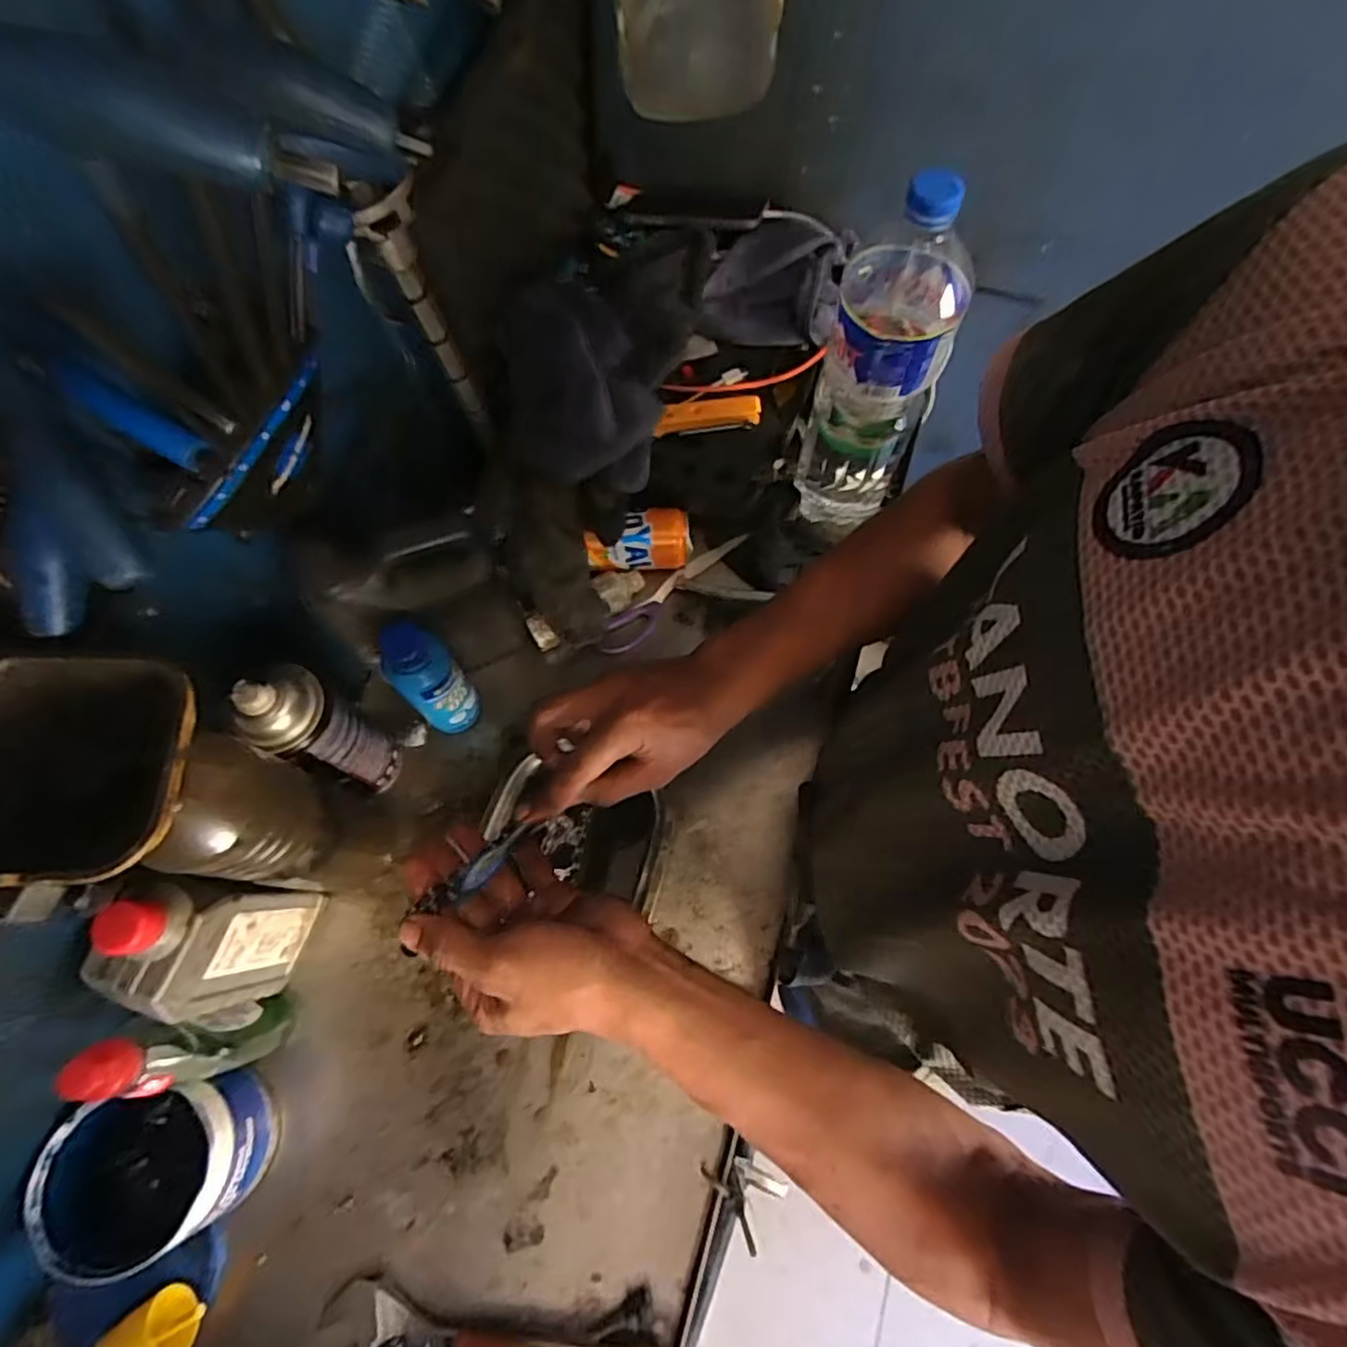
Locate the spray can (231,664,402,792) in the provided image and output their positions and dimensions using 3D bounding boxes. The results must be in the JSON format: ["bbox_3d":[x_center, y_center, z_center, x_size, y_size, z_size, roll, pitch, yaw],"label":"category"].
[{"bbox_3d":[-0.257,0.046,0.497,0.049,0.191,0.057,26,73,8],"label":"spray can"}]

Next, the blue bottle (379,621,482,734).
[{"bbox_3d":[-0.194,0.007,0.533,0.046,0.156,0.050,0,71,-1],"label":"blue bottle"}]

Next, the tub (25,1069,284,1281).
[{"bbox_3d":[-0.344,0.332,0.449,0.110,0.102,0.094,-19,72,-7],"label":"tub"}]

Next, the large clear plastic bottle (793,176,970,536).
[{"bbox_3d":[0.162,-0.236,0.528,0.084,0.304,0.083,11,71,3],"label":"large clear plastic bottle"}]

